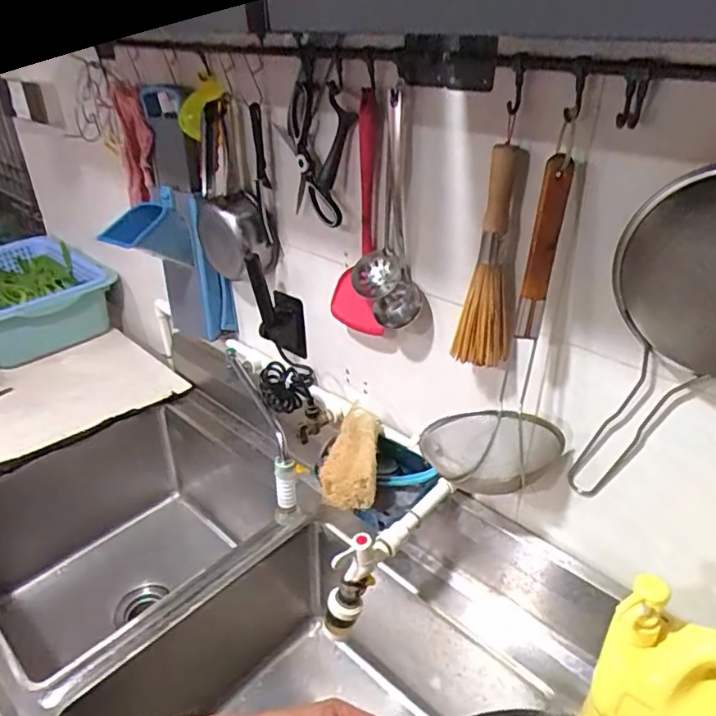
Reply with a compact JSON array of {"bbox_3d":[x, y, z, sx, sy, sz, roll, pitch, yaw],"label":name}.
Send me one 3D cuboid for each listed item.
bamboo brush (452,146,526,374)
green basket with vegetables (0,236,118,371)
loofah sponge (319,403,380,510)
[{"bbox_3d":[0.152,-0.103,0.646,0.058,0.245,0.049,-3,31,-5],"label":"bamboo brush"},{"bbox_3d":[-0.927,-0.169,1.568,0.544,0.156,0.366,24,38,34],"label":"green basket with vegetables"},{"bbox_3d":[-0.008,0.144,0.868,0.078,0.071,0.176,3,31,4],"label":"loofah sponge"}]

